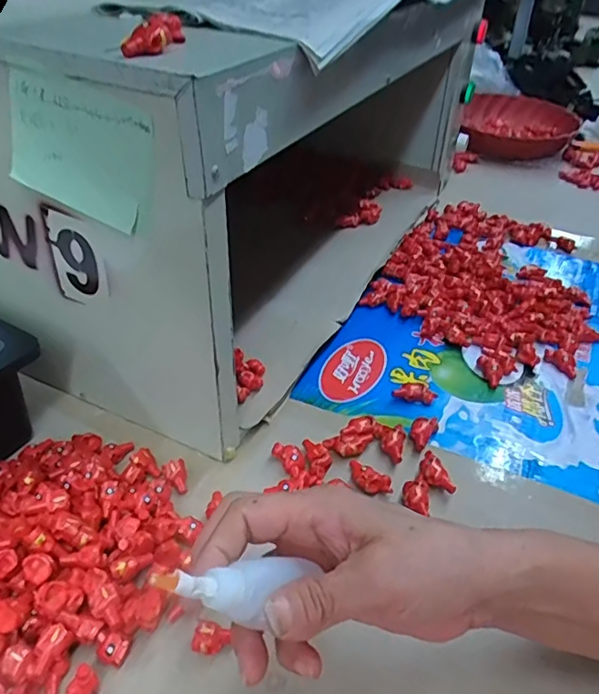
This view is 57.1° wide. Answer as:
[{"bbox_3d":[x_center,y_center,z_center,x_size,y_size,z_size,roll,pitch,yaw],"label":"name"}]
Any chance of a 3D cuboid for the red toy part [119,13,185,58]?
[{"bbox_3d":[-0.078,-0.169,0.295,0.019,0.016,0.046,6,39,5],"label":"red toy part"}]

